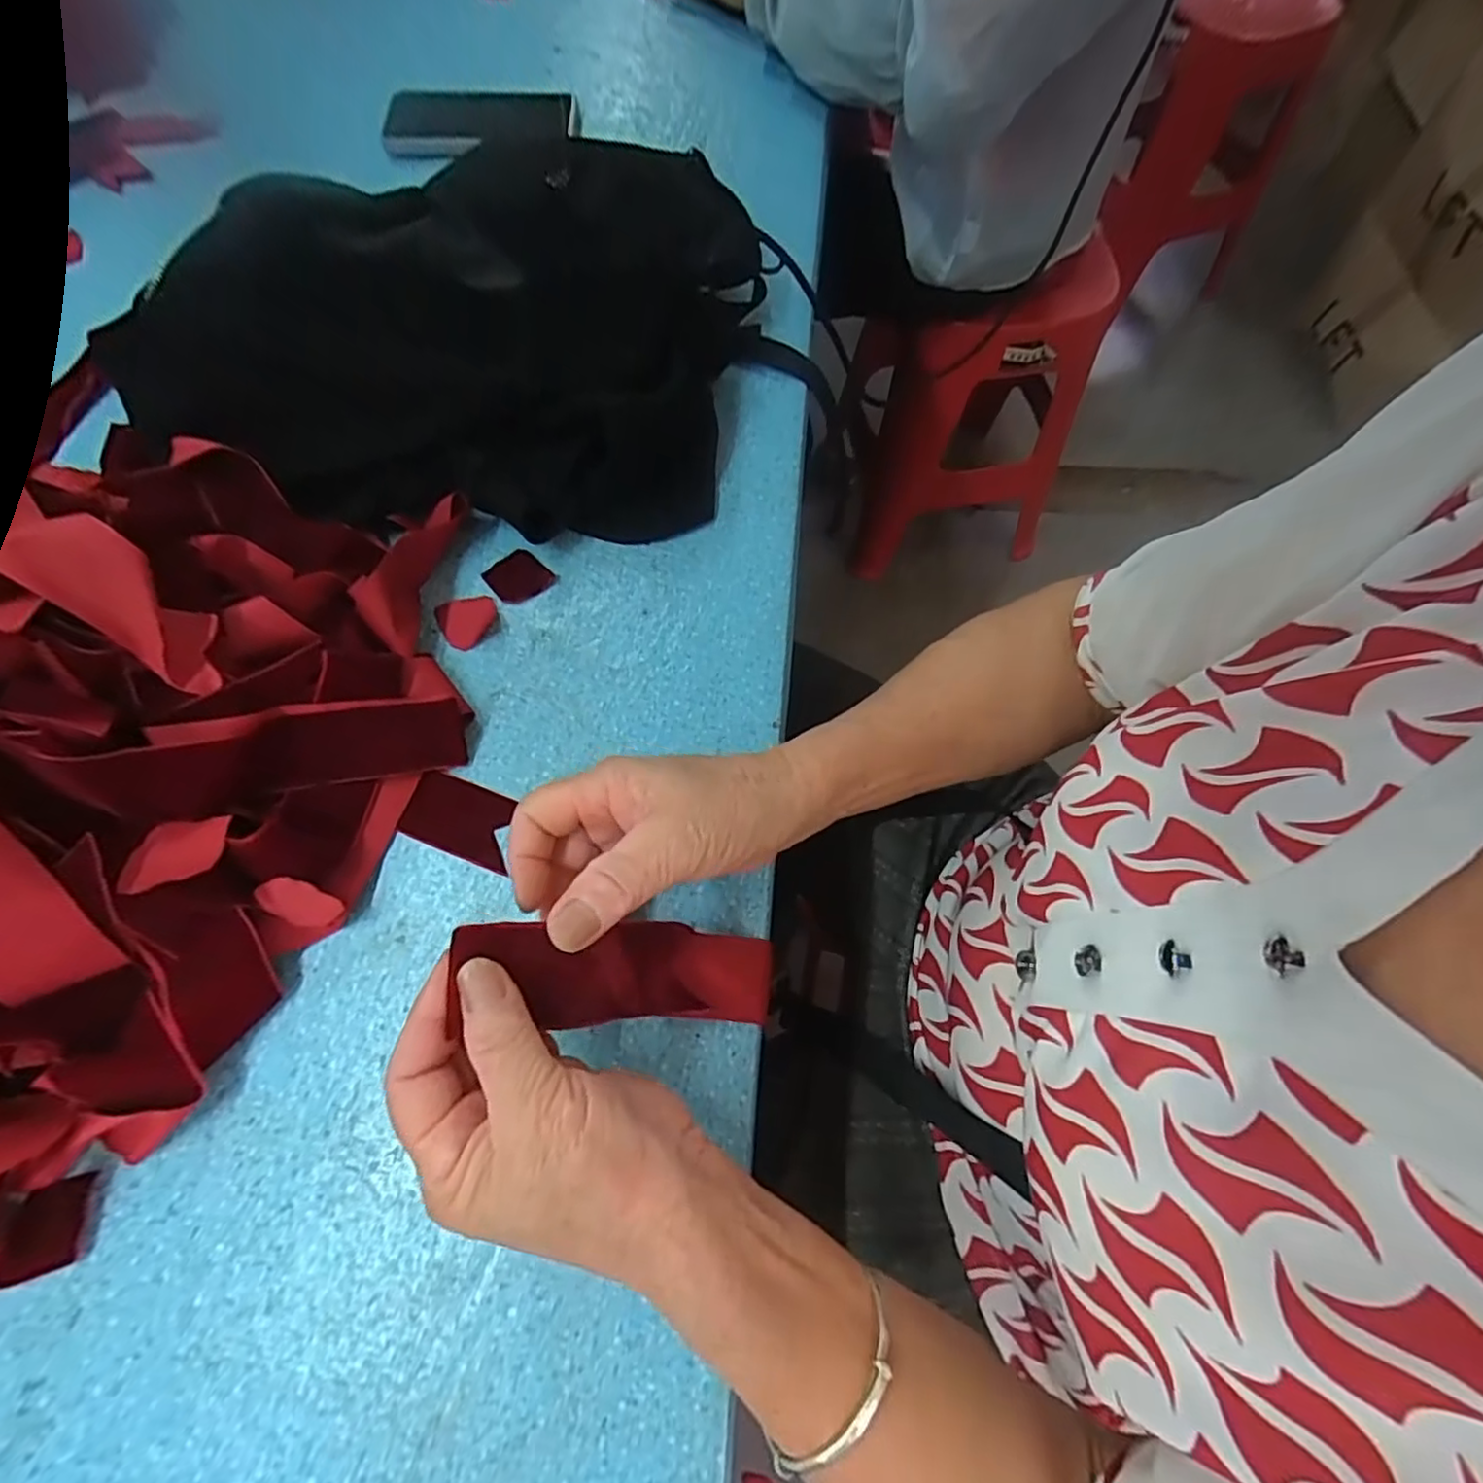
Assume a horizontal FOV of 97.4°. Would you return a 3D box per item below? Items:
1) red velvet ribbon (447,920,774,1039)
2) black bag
[{"bbox_3d":[-0.043,0.096,0.271,0.144,0.009,0.039,19,62,-38],"label":"red velvet ribbon"},{"bbox_3d":[-0.177,-0.265,0.407,0.364,0.109,0.264,7,69,3],"label":"black bag"}]

